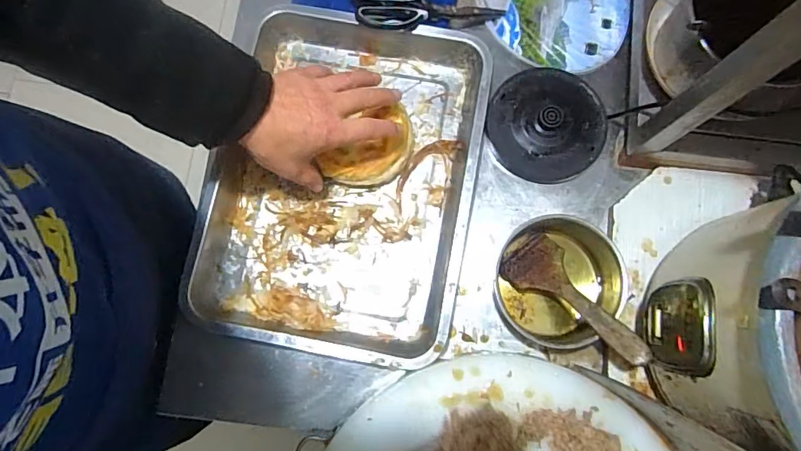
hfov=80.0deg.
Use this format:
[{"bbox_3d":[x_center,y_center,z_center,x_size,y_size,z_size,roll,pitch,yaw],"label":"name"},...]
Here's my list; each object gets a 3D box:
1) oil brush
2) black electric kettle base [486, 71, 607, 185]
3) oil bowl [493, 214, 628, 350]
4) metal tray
[{"bbox_3d":[0.188,0.080,0.512,0.067,0.025,0.171,-41,56,-7],"label":"oil brush"},{"bbox_3d":[0.179,-0.126,0.576,0.135,0.022,0.147,0,79,0],"label":"black electric kettle base"},{"bbox_3d":[0.170,0.063,0.528,0.137,0.055,0.141,23,80,4],"label":"oil bowl"},{"bbox_3d":[-0.070,-0.044,0.553,0.300,0.048,0.414,11,79,2],"label":"metal tray"}]

